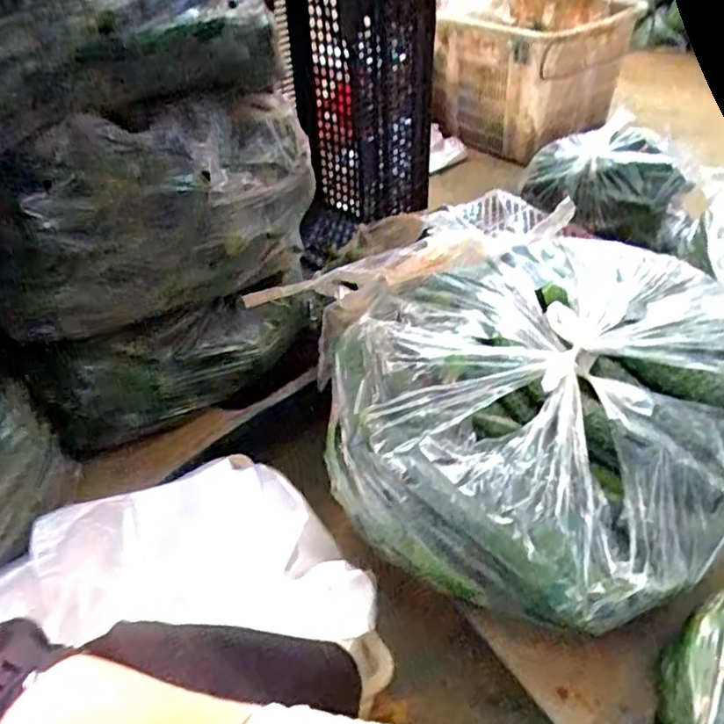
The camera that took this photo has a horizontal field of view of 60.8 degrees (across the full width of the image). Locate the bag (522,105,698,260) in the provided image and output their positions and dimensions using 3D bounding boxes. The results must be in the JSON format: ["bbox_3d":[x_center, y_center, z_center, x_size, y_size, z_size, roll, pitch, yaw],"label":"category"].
[{"bbox_3d":[0.512,-0.386,1.297,0.239,0.163,0.284,-15,44,-12],"label":"bag"}]

